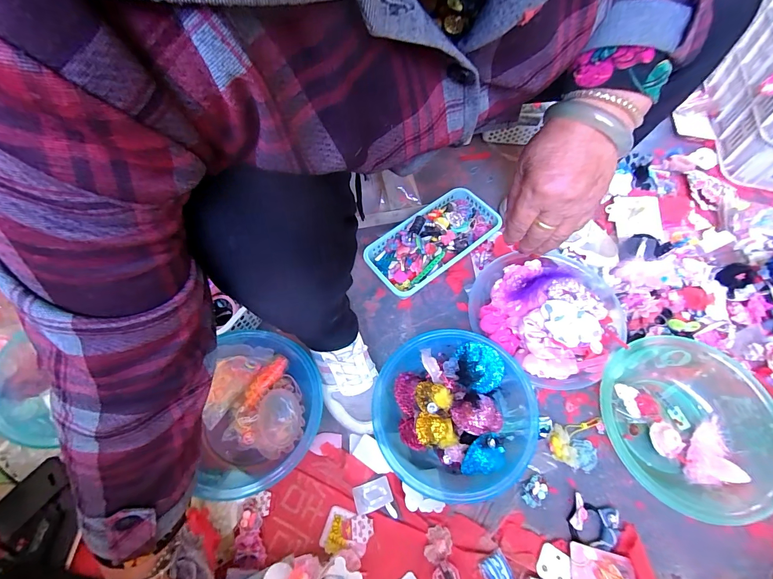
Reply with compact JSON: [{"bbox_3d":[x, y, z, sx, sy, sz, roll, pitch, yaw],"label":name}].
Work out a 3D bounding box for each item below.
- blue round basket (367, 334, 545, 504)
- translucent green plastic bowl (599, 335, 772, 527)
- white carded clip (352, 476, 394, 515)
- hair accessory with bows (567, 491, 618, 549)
[{"bbox_3d":[0.093,0.180,0.513,0.215,0.093,0.228,-1,61,1],"label":"blue round basket"},{"bbox_3d":[0.426,0.193,0.509,0.229,0.087,0.237,-1,61,1],"label":"translucent green plastic bowl"},{"bbox_3d":[-0.020,0.296,0.500,0.053,0.011,0.036,-17,62,-8],"label":"white carded clip"},{"bbox_3d":[0.283,0.322,0.479,0.057,0.016,0.058,23,64,13],"label":"hair accessory with bows"}]

